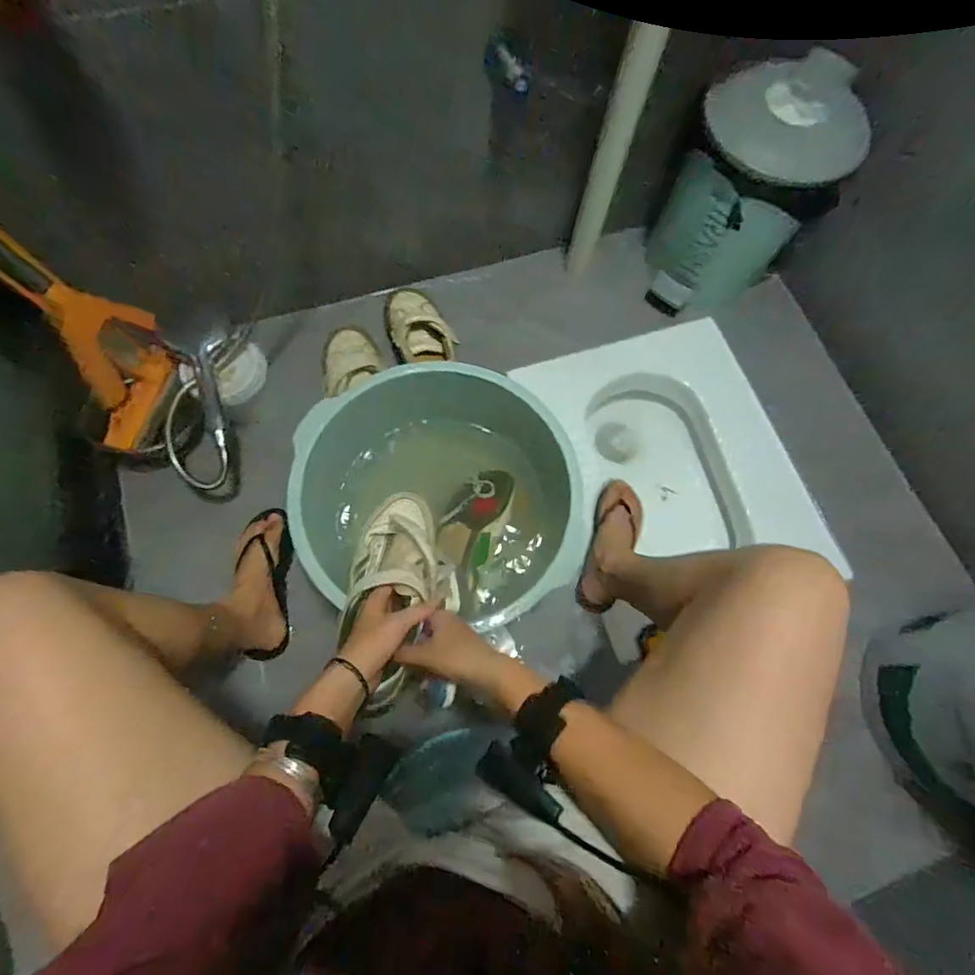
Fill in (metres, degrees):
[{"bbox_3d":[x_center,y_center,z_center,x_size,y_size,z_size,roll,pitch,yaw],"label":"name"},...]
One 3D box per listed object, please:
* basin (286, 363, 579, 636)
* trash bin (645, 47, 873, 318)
[{"bbox_3d":[-0.069,0.025,0.711,0.371,0.183,0.366,0,71,0],"label":"basin"},{"bbox_3d":[0.442,-0.514,0.885,0.240,0.344,0.208,-16,72,-6],"label":"trash bin"}]

